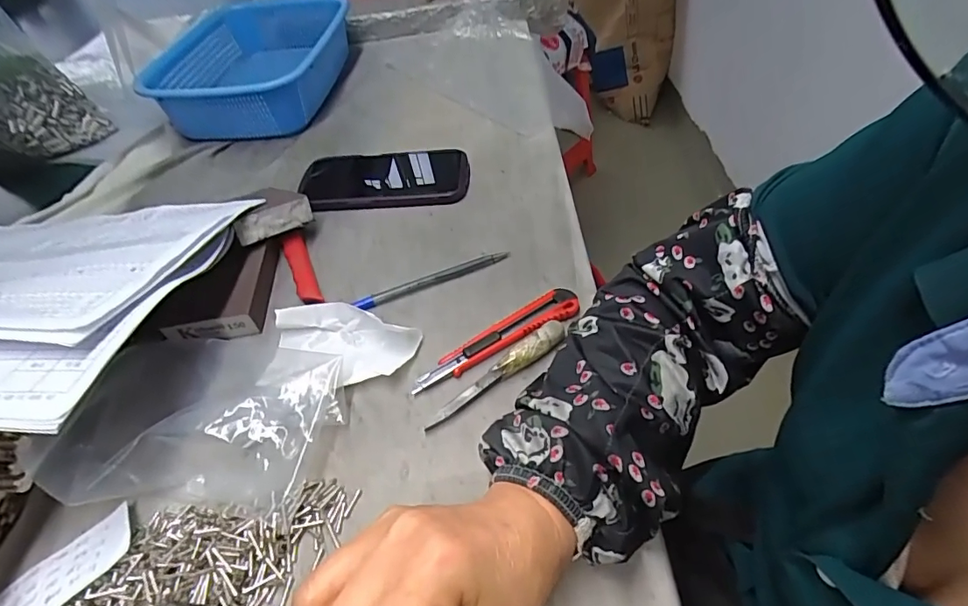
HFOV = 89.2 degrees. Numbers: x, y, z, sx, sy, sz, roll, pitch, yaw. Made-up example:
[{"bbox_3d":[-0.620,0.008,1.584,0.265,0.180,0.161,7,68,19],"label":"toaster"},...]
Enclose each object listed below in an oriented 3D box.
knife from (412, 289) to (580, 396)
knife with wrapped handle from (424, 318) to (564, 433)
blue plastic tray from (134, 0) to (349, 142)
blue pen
[{"bbox_3d":[0.010,0.027,0.356,0.134,0.015,0.022,-26,51,-19],"label":"knife"},{"bbox_3d":[0.010,0.048,0.335,0.114,0.020,0.014,-30,53,-22],"label":"knife with wrapped handle"},{"bbox_3d":[-0.299,-0.305,0.639,0.218,0.076,0.270,2,48,6],"label":"blue plastic tray"},{"bbox_3d":[-0.042,-0.020,0.409,0.132,0.006,0.010,-19,50,-13],"label":"blue pen"}]

